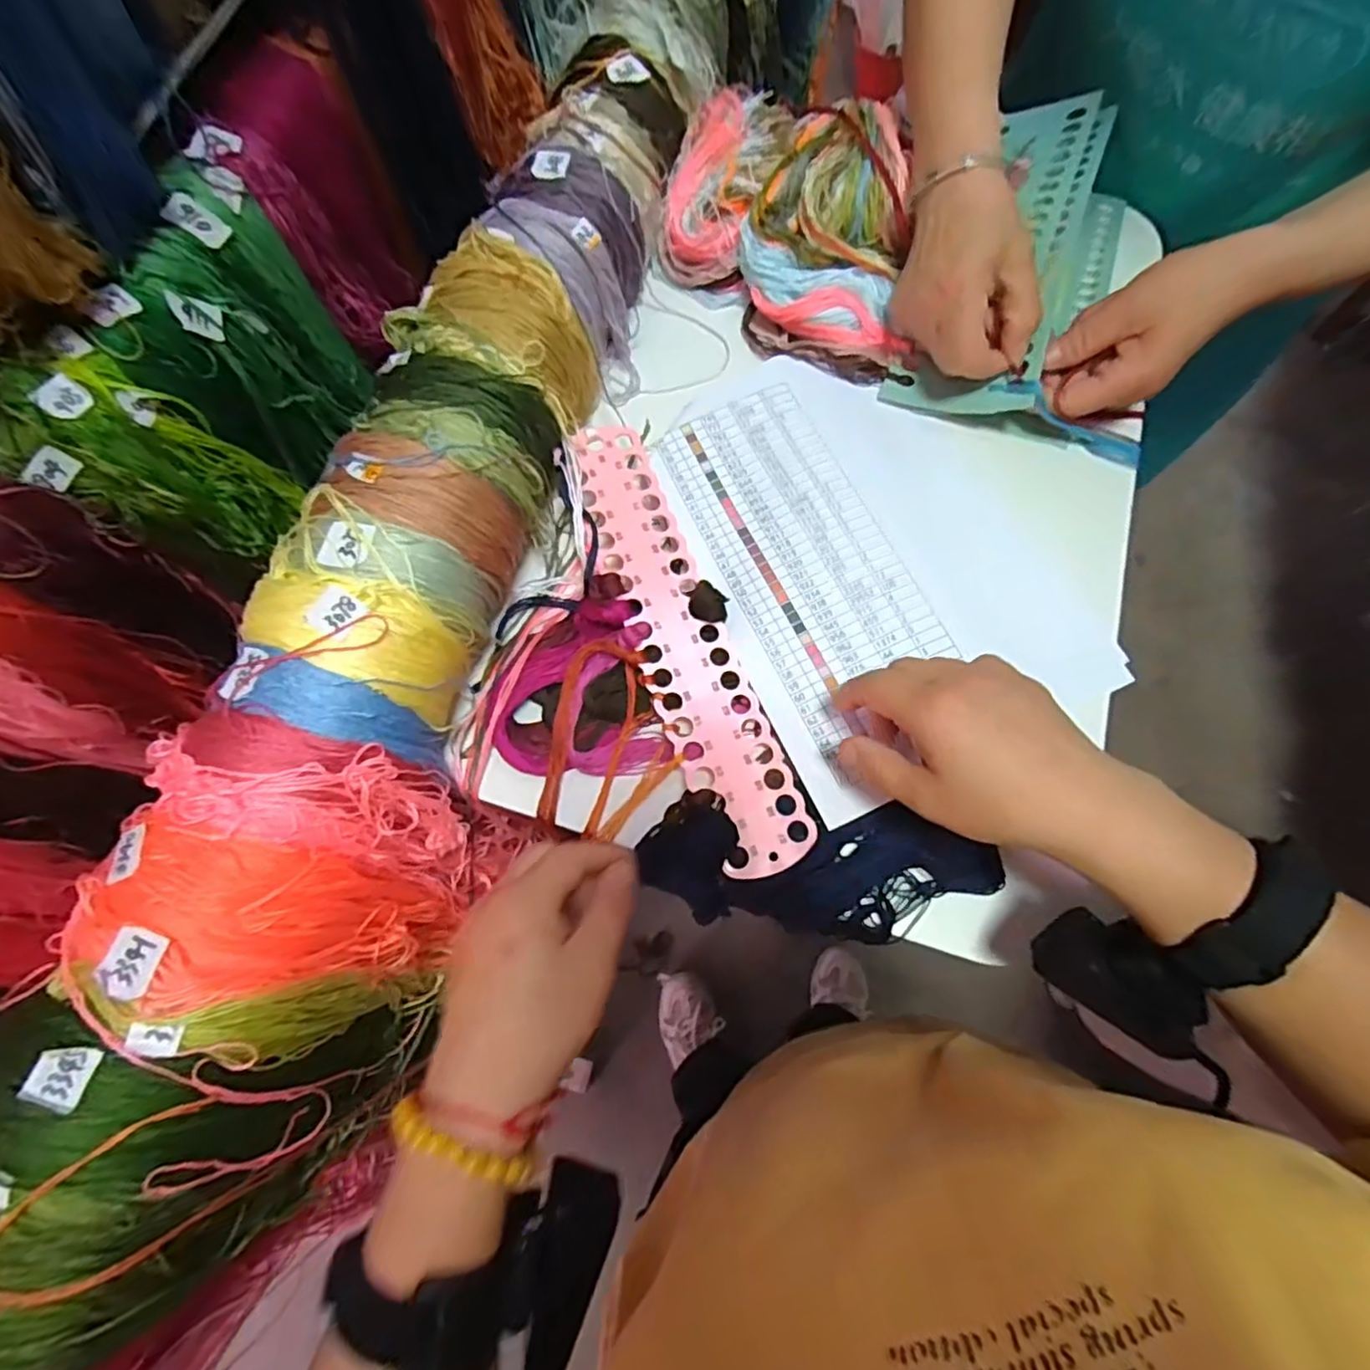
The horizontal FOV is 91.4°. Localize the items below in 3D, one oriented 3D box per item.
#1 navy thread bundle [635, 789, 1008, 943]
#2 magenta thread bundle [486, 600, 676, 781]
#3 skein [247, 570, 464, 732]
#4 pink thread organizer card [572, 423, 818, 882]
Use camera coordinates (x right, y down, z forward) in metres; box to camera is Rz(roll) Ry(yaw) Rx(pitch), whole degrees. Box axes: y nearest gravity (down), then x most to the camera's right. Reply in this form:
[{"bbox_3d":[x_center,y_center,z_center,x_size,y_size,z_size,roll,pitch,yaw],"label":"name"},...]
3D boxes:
[{"bbox_3d":[0.071,0.100,0.366,0.187,0.013,0.069,3,87,5],"label":"navy thread bundle"},{"bbox_3d":[-0.065,0.004,0.392,0.096,0.029,0.100,-11,71,-2],"label":"magenta thread bundle"},{"bbox_3d":[-0.170,-0.024,0.349,0.094,0.080,0.050,19,73,8],"label":"skein"},{"bbox_3d":[-0.004,-0.030,0.396,0.055,0.006,0.285,-19,76,-12],"label":"pink thread organizer card"}]

